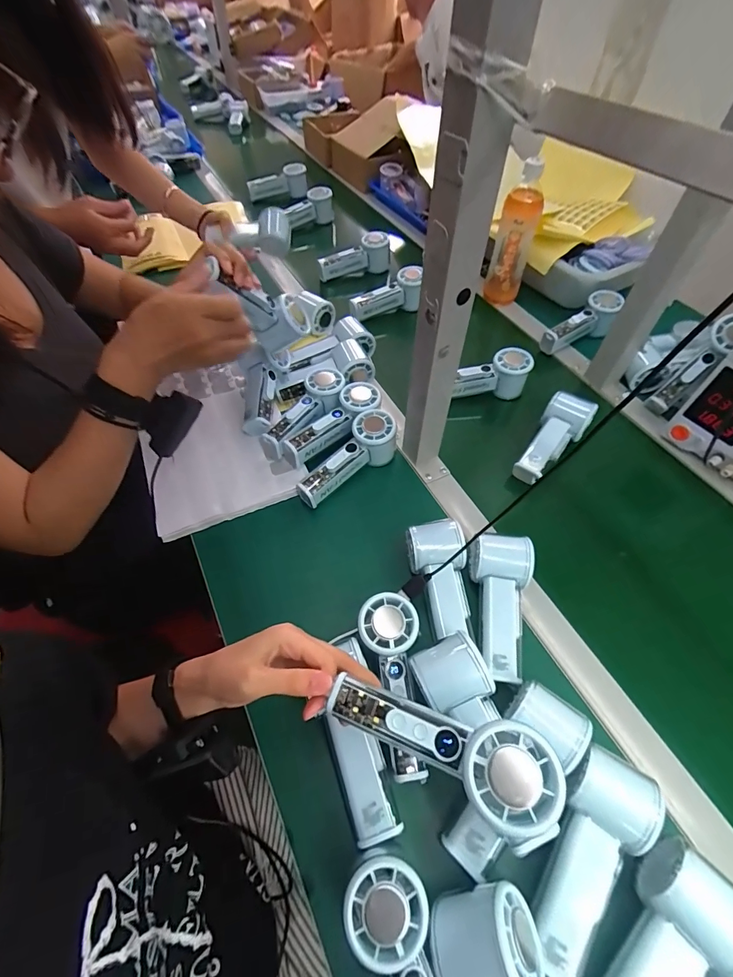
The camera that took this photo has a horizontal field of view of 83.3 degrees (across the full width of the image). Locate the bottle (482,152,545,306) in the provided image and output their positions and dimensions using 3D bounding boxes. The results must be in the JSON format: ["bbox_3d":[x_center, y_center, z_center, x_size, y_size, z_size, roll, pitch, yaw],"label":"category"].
[{"bbox_3d":[0.254,-0.429,0.713,0.061,0.217,0.053,12,56,8],"label":"bottle"}]

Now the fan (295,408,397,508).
[{"bbox_3d":[-0.023,-0.036,0.542,0.151,0.055,0.050,-43,65,-11],"label":"fan"}]

